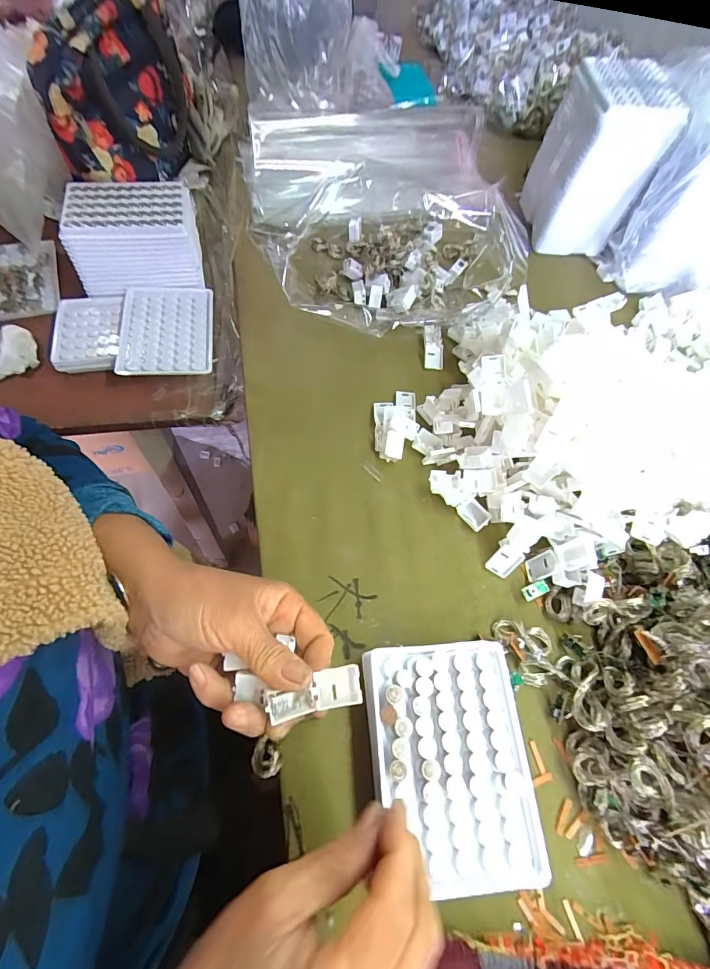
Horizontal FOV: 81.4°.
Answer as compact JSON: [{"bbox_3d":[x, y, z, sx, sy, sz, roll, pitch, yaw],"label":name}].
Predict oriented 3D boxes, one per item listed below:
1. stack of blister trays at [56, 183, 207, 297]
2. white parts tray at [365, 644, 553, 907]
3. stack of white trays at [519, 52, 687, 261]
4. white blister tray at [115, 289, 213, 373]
[{"bbox_3d":[-0.245,-0.281,0.468,0.133,0.066,0.098,-7,61,-9],"label":"stack of blister trays"},{"bbox_3d":[0.059,0.175,0.267,0.097,0.030,0.131,-1,63,-8],"label":"white parts tray"},{"bbox_3d":[0.294,-0.401,0.519,0.101,0.157,0.126,6,60,-2],"label":"stack of white trays"},{"bbox_3d":[-0.210,-0.170,0.459,0.096,0.011,0.125,-5,64,-9],"label":"white blister tray"}]

